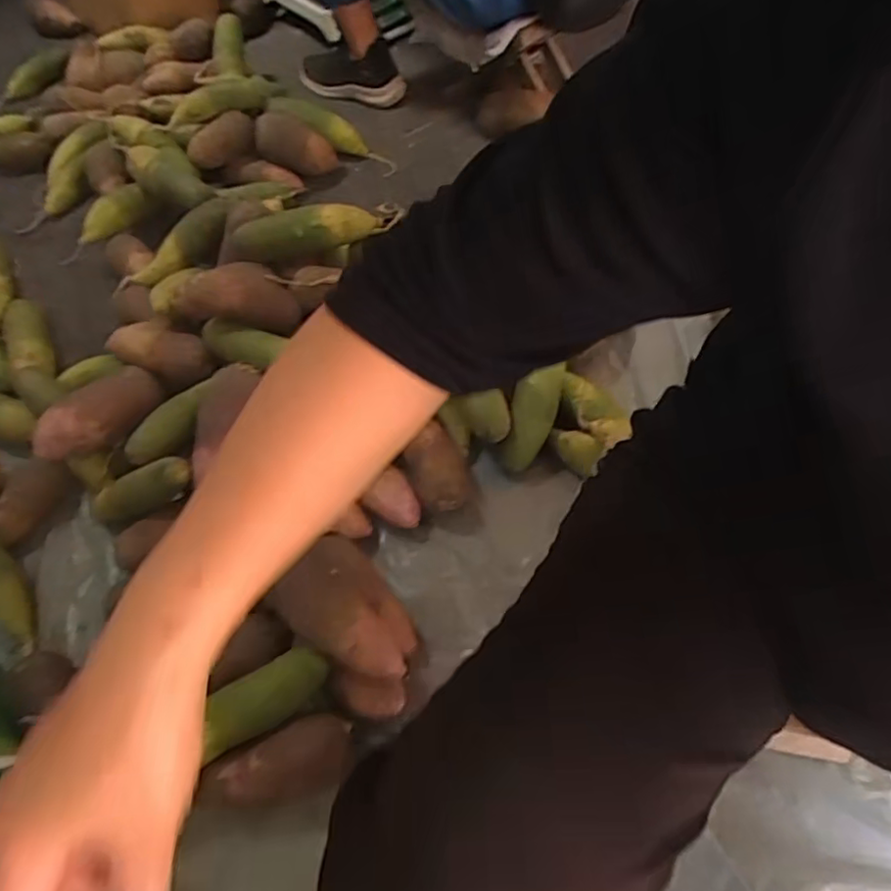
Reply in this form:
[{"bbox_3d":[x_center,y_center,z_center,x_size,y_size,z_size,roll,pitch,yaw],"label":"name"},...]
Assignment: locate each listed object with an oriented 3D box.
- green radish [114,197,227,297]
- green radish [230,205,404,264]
[{"bbox_3d":[-0.423,-0.309,0.945,0.220,0.071,0.053,-43,66,-6],"label":"green radish"},{"bbox_3d":[-0.192,-0.296,0.826,0.210,0.069,0.050,-3,60,2],"label":"green radish"}]

